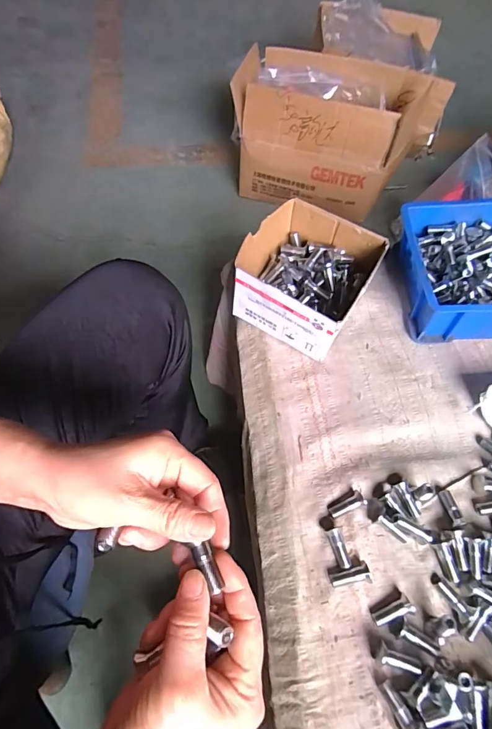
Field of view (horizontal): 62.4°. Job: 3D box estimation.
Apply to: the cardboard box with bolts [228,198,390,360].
[{"bbox_3d":[0.073,-0.105,0.490,0.143,0.078,0.147,31,64,15],"label":"cardboard box with bolts"}]

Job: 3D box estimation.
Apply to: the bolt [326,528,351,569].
[{"bbox_3d":[0.086,0.169,0.373,0.013,0.015,0.034,-15,59,-10],"label":"bolt"}]

